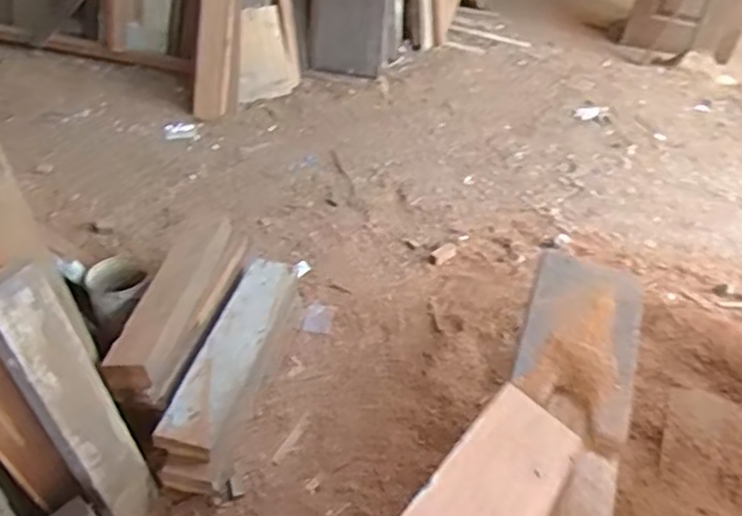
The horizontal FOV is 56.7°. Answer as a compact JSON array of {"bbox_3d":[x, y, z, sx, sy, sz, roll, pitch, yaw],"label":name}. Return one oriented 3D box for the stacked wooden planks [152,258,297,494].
[{"bbox_3d":[-0.360,0.287,1.839,0.168,0.170,0.716,11,41,6],"label":"stacked wooden planks"}]

